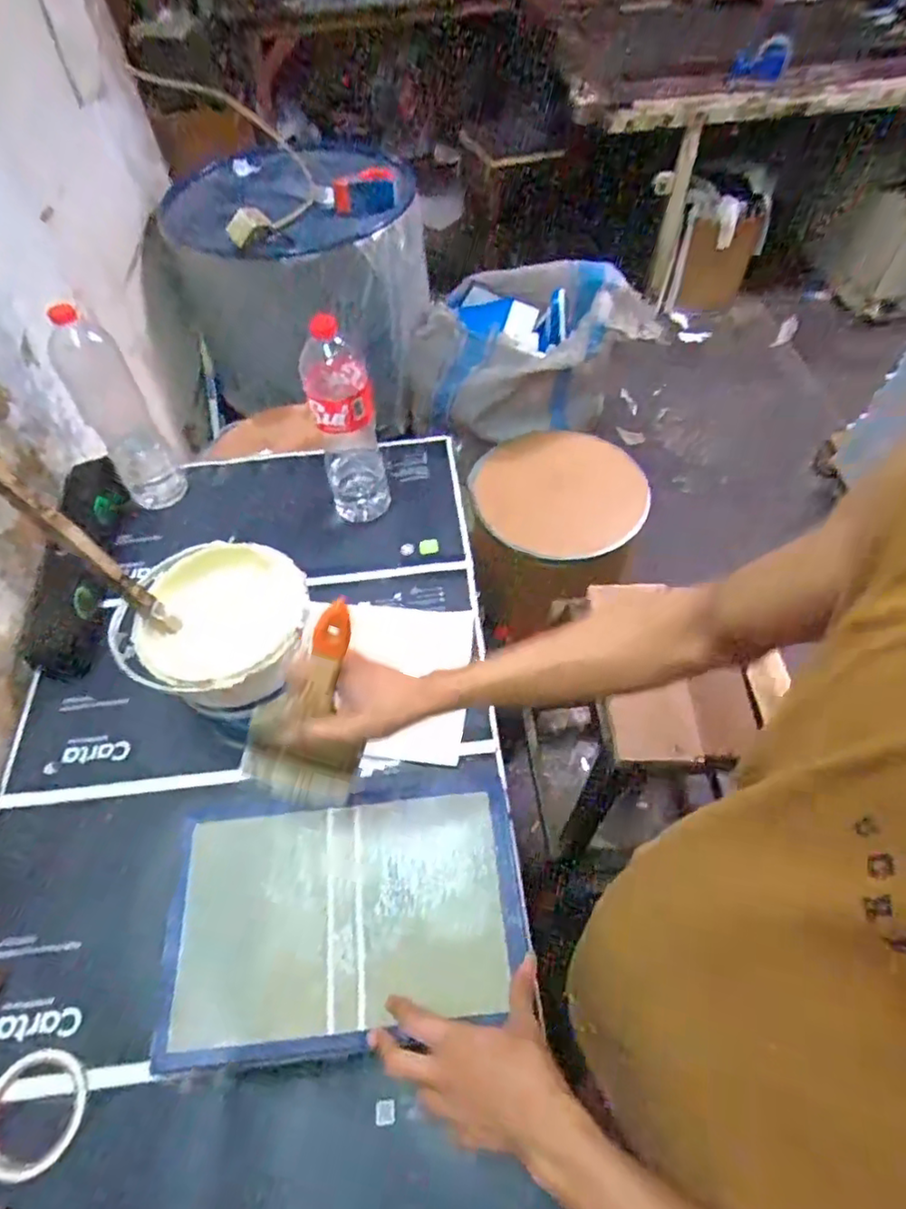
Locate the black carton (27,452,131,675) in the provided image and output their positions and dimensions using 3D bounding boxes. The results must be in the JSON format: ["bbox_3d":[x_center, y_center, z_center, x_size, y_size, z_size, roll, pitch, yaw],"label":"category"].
[{"bbox_3d":[-0.564,-0.069,0.939,0.088,0.067,0.369,-7,55,-2],"label":"black carton"}]

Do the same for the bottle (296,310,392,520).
[{"bbox_3d":[-0.156,-0.268,0.901,0.090,0.313,0.109,-11,56,-5],"label":"bottle"}]

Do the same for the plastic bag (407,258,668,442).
[{"bbox_3d":[0.180,-0.626,1.534,0.553,0.294,0.339,10,56,9],"label":"plastic bag"}]

